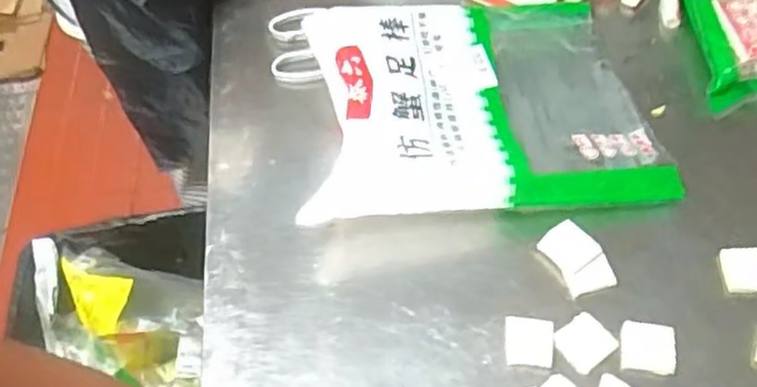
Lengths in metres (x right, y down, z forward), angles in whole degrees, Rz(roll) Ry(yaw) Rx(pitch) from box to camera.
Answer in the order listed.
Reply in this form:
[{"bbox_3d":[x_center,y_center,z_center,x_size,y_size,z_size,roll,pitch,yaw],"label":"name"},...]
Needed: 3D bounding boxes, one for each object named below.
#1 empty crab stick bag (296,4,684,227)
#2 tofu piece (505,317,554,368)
[{"bbox_3d":[0.100,-0.101,0.771,0.356,0.096,0.277,-7,57,-1],"label":"empty crab stick bag"},{"bbox_3d":[0.135,0.134,0.660,0.042,0.009,0.045,4,57,7],"label":"tofu piece"}]

